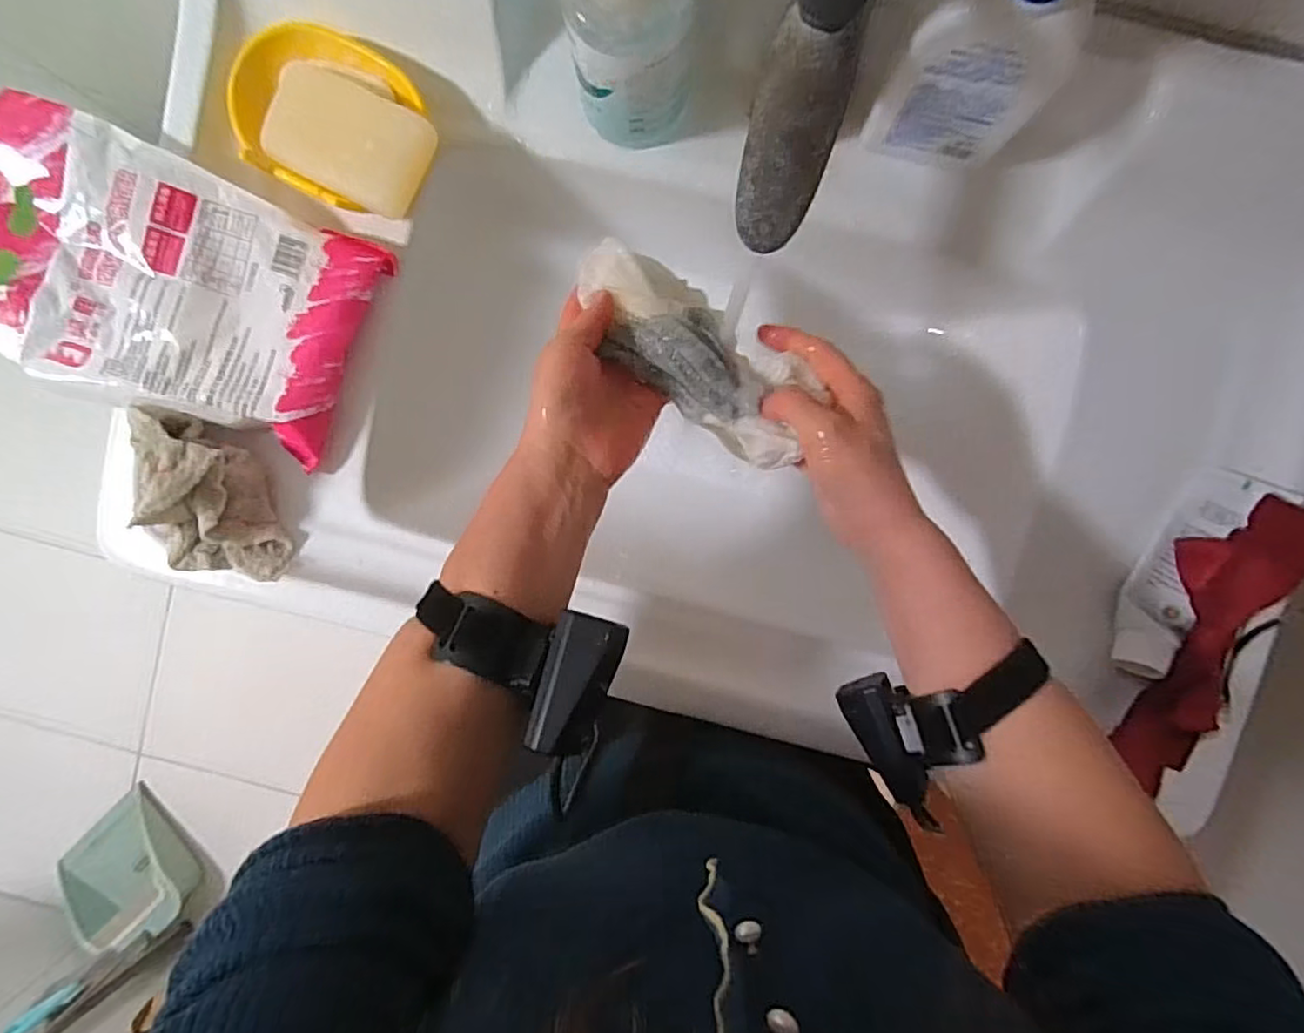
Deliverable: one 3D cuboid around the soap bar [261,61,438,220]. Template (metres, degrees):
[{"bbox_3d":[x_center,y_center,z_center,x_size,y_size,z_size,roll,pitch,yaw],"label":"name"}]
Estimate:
[{"bbox_3d":[-0.195,-0.244,0.405,0.102,0.028,0.063,27,113,3],"label":"soap bar"}]

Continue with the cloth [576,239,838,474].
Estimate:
[{"bbox_3d":[0.027,-0.107,0.393,0.073,0.031,0.179,-45,90,4],"label":"cloth"}]

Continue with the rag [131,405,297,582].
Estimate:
[{"bbox_3d":[-0.306,-0.014,0.429,0.067,0.060,0.123,-7,94,2],"label":"rag"}]

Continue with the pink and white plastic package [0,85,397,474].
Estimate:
[{"bbox_3d":[-0.327,-0.153,0.419,0.239,0.054,0.166,23,95,-1],"label":"pink and white plastic package"}]

